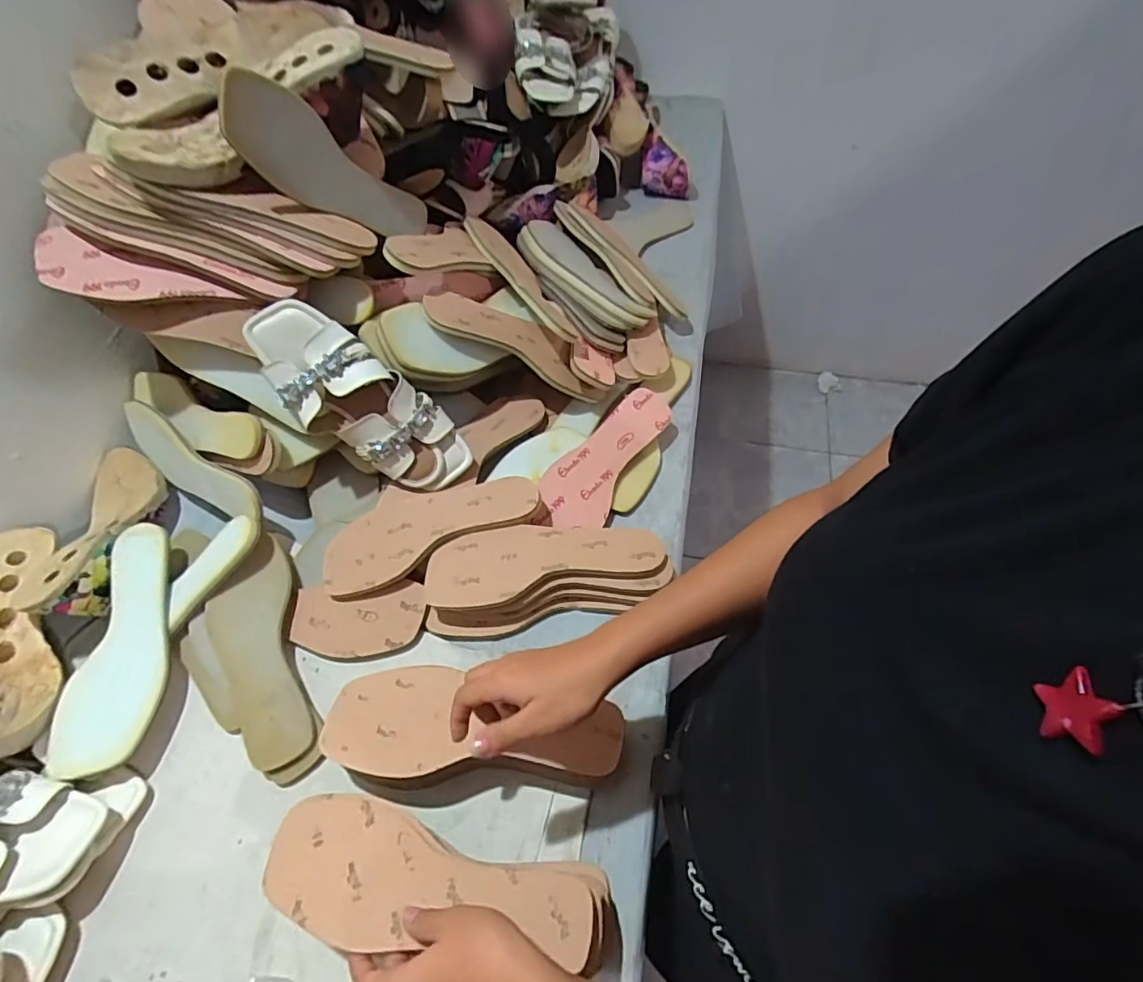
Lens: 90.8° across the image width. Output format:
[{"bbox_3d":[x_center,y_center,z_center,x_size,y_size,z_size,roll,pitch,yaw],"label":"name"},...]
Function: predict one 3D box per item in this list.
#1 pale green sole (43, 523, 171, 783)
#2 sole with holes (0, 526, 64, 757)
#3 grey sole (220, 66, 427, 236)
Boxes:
[{"bbox_3d":[-0.431,0.135,0.557,0.081,0.020,0.206,6,67,-9],"label":"pale green sole"},{"bbox_3d":[-0.539,0.140,0.531,0.081,0.042,0.232,-24,59,-12],"label":"sole with holes"},{"bbox_3d":[-0.244,-0.323,0.581,0.017,0.229,0.078,35,99,31],"label":"grey sole"}]

